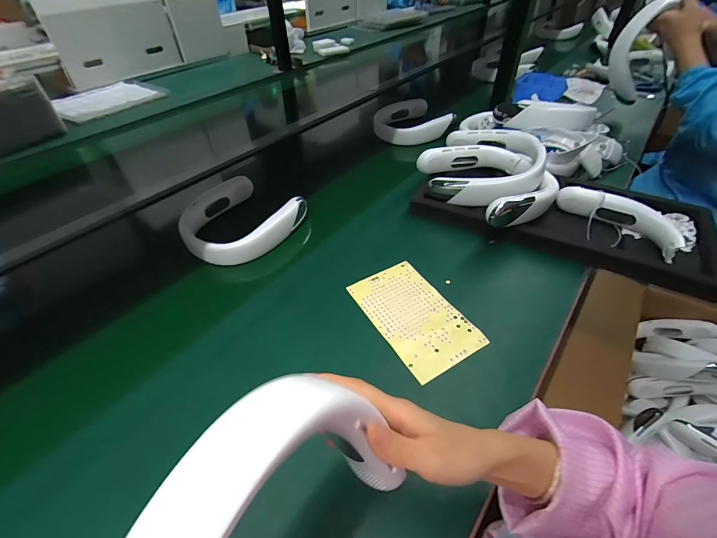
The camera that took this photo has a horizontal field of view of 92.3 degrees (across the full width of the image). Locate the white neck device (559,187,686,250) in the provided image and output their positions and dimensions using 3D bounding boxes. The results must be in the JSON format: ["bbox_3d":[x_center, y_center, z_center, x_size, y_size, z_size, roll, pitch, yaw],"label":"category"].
[{"bbox_3d":[0.439,-0.086,0.576,0.179,0.047,0.069,20,49,2],"label":"white neck device"}]

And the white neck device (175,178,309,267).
[{"bbox_3d":[-0.222,-0.095,0.648,0.184,0.050,0.201,29,51,28],"label":"white neck device"}]

